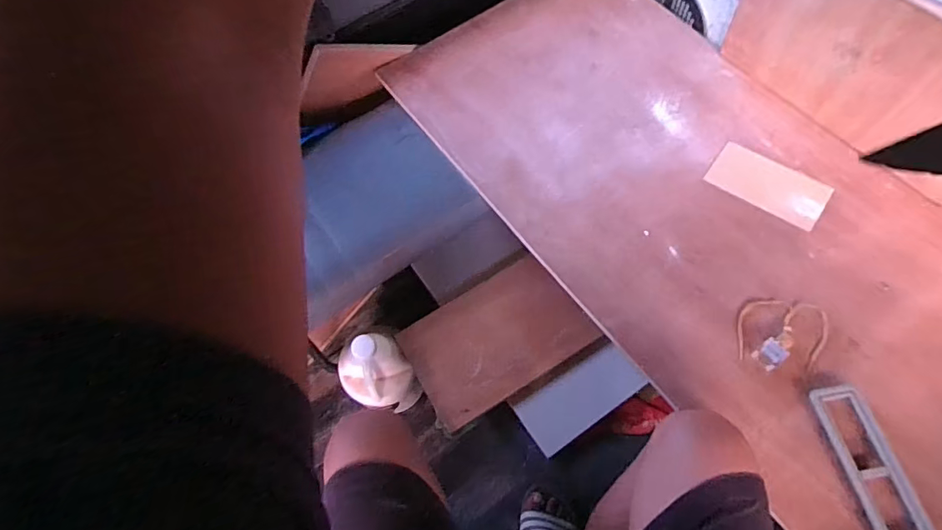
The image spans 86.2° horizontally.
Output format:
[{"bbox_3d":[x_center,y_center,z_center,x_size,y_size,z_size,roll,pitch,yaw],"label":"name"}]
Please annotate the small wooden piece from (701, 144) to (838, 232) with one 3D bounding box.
[{"bbox_3d":[0.495,-0.134,0.839,0.180,0.007,0.102,35,72,18],"label":"small wooden piece"}]

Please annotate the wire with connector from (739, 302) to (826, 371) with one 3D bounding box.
[{"bbox_3d":[0.452,0.102,0.727,0.119,0.021,0.109,10,66,8],"label":"wire with connector"}]

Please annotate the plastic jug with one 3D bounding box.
[{"bbox_3d":[-0.171,0.199,0.914,0.138,0.226,0.114,32,71,17],"label":"plastic jug"}]

